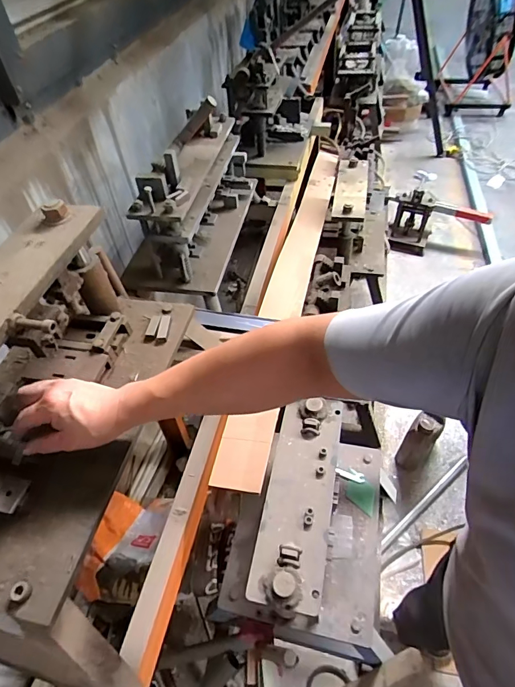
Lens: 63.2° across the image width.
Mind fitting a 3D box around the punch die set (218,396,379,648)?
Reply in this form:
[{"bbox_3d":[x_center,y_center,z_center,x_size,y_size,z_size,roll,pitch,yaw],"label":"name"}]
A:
[{"bbox_3d":[0.101,0.331,0.843,0.292,0.213,0.382,6,50,11],"label":"punch die set"}]

